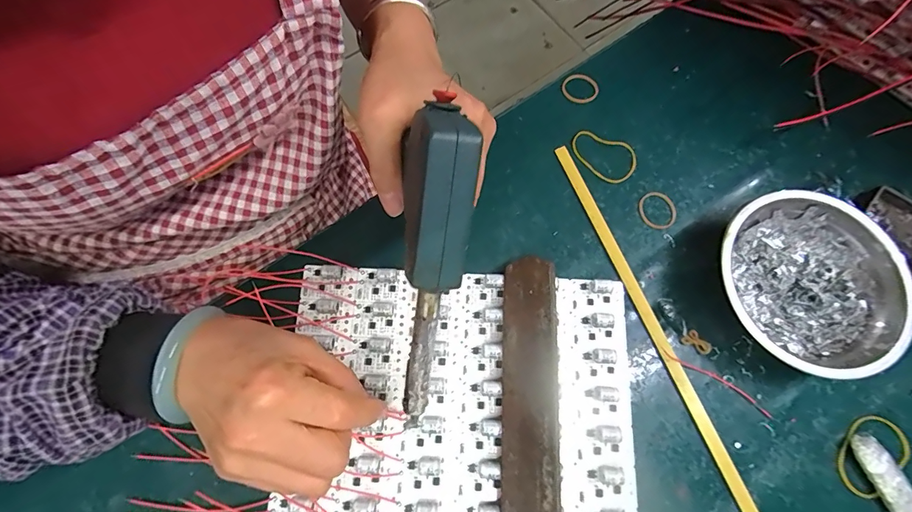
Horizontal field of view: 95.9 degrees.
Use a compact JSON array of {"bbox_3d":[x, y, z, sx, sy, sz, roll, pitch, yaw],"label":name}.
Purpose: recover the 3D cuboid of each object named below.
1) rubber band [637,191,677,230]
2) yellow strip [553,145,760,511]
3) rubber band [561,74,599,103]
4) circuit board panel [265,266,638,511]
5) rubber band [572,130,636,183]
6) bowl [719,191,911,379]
[{"bbox_3d":[0.162,-0.037,0.330,0.031,0.004,0.032,0,73,-1],"label":"rubber band"},{"bbox_3d":[0.146,0.050,0.302,0.013,0.006,0.309,-20,74,-7],"label":"yellow strip"},{"bbox_3d":[0.109,-0.147,0.361,0.032,0.007,0.024,26,74,7],"label":"rubber band"},{"bbox_3d":[0.003,0.111,0.278,0.234,0.015,0.200,2,73,0],"label":"circuit board panel"},{"bbox_3d":[0.122,-0.085,0.341,0.056,0.004,0.039,36,75,10],"label":"rubber band"},{"bbox_3d":[0.246,0.020,0.295,0.123,0.039,0.122,0,73,-1],"label":"bowl"}]

